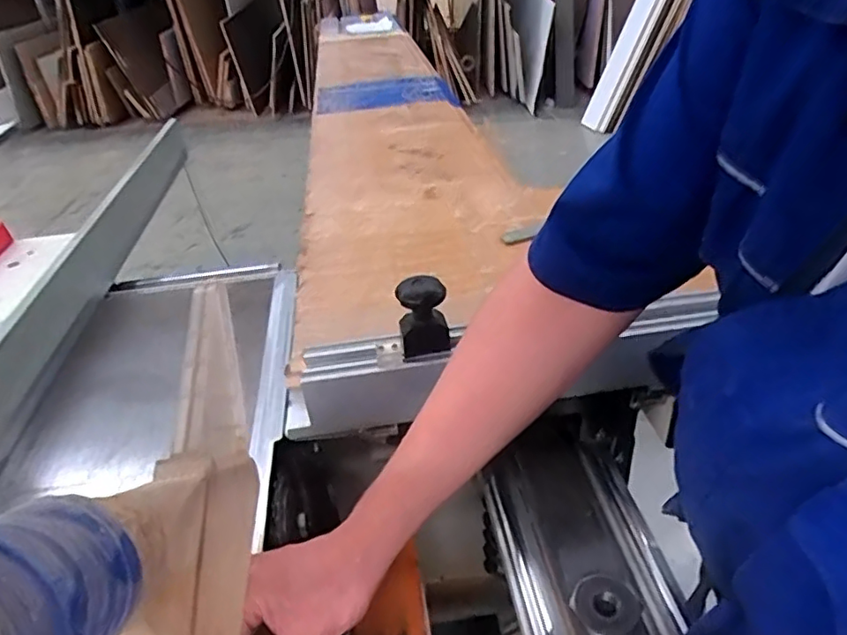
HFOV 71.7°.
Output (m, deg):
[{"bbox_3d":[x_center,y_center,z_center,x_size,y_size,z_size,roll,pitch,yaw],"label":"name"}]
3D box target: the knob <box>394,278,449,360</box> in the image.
[{"bbox_3d":[0.000,0.000,0.580,0.047,0.068,0.038,-8,35,-5],"label":"knob"}]

